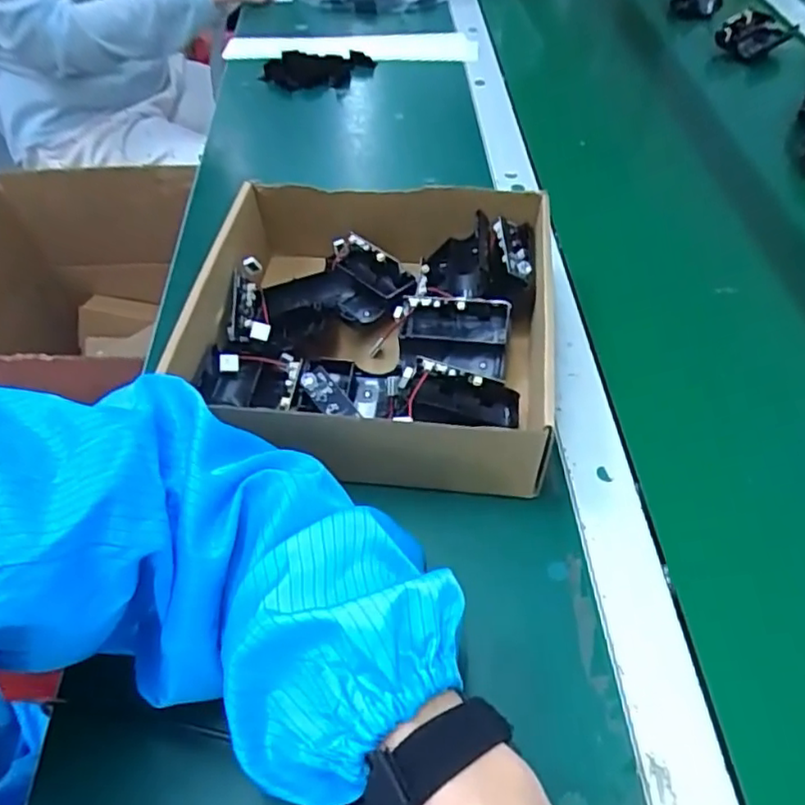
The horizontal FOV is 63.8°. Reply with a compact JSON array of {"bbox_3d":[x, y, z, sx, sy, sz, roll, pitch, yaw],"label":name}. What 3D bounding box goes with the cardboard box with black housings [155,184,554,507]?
[{"bbox_3d":[-0.024,-0.058,0.466,0.241,0.072,0.233,4,52,6],"label":"cardboard box with black housings"}]

